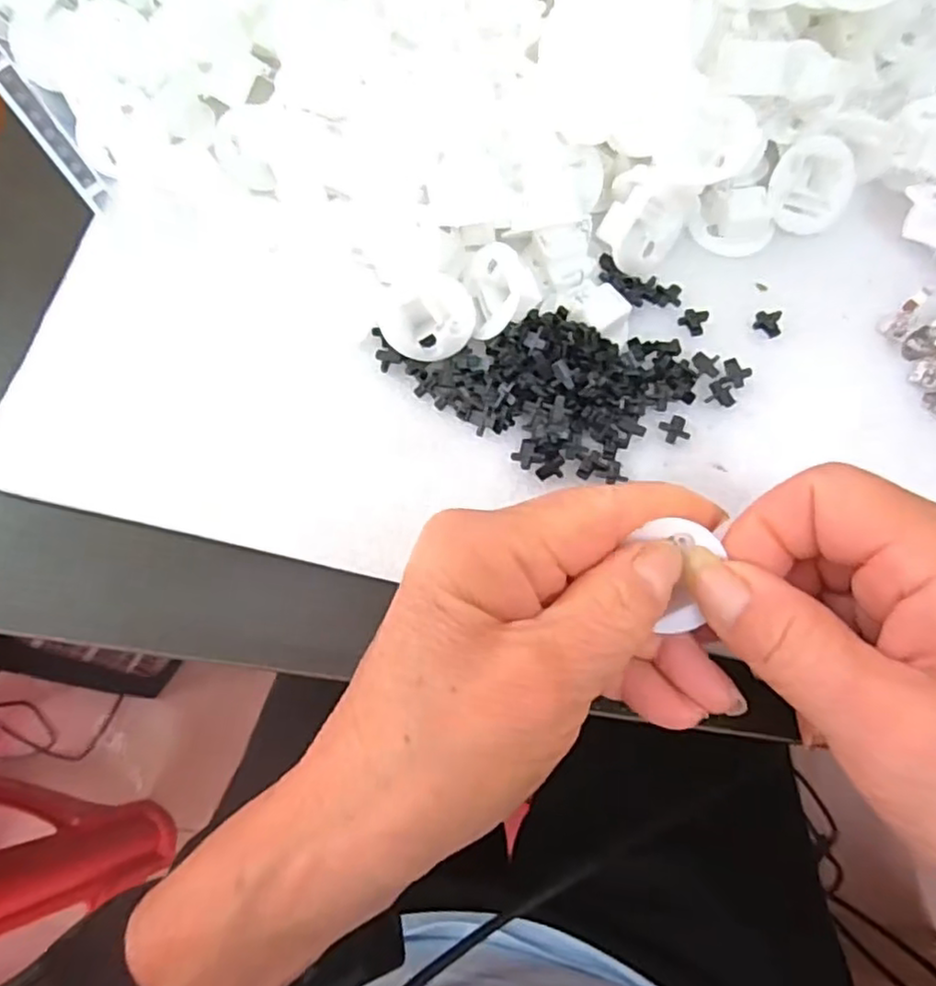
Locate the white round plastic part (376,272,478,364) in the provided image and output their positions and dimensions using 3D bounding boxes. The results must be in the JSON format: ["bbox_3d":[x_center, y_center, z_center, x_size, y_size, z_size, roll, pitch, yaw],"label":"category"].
[{"bbox_3d":[-0.015,-0.065,0.245,0.035,0.008,0.030,17,73,7],"label":"white round plastic part"}]

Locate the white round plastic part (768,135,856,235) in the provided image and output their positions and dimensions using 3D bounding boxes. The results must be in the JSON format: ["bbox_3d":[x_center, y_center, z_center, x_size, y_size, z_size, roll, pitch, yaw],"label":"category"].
[{"bbox_3d":[0.129,-0.115,0.255,0.032,0.006,0.032,-4,119,-7],"label":"white round plastic part"}]

